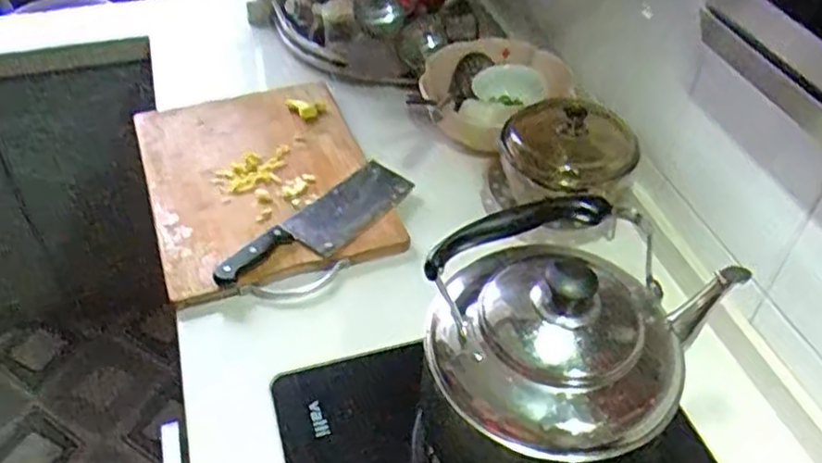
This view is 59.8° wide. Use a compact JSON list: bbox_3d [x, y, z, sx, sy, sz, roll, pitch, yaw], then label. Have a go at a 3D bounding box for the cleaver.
[{"bbox_3d":[-0.112,-0.008,0.917,0.090,0.027,0.297,30,51,25],"label":"cleaver"}]

